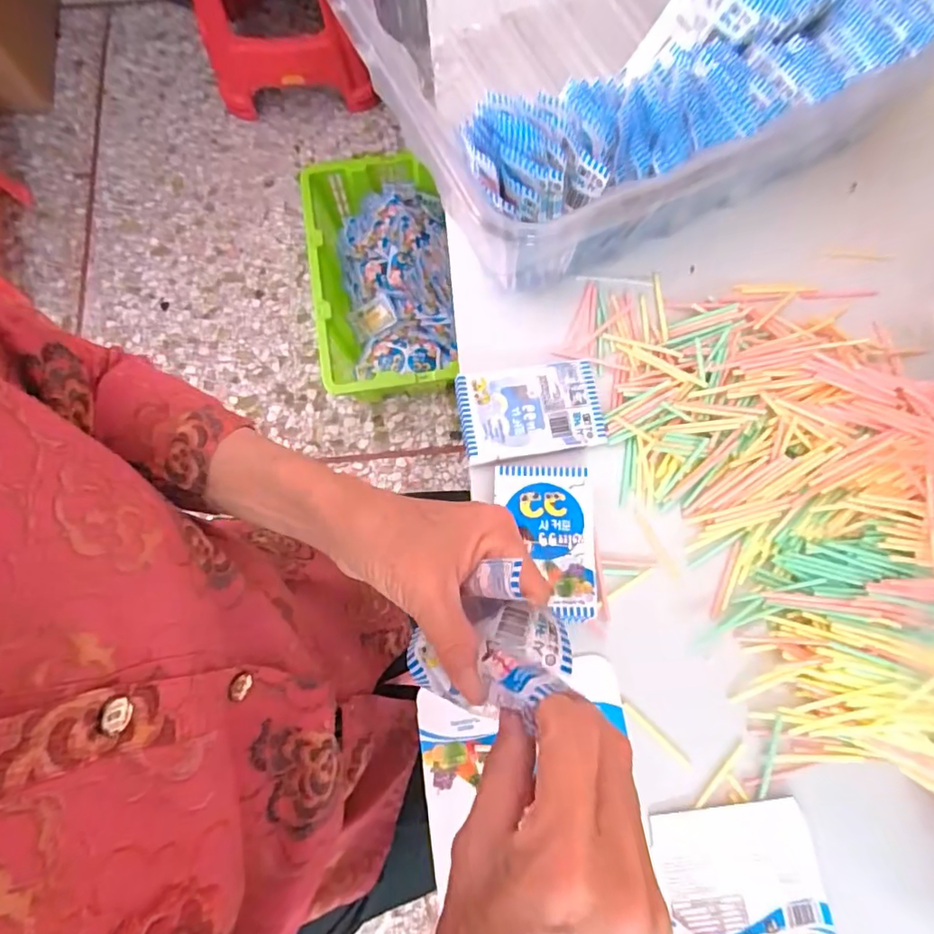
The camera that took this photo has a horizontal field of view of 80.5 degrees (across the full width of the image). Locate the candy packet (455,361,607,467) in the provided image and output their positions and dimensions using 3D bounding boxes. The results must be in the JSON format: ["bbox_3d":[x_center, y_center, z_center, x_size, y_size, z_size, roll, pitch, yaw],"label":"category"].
[{"bbox_3d":[0.049,-0.043,0.421,0.105,0.009,0.070,-10,77,-2],"label":"candy packet"}]

